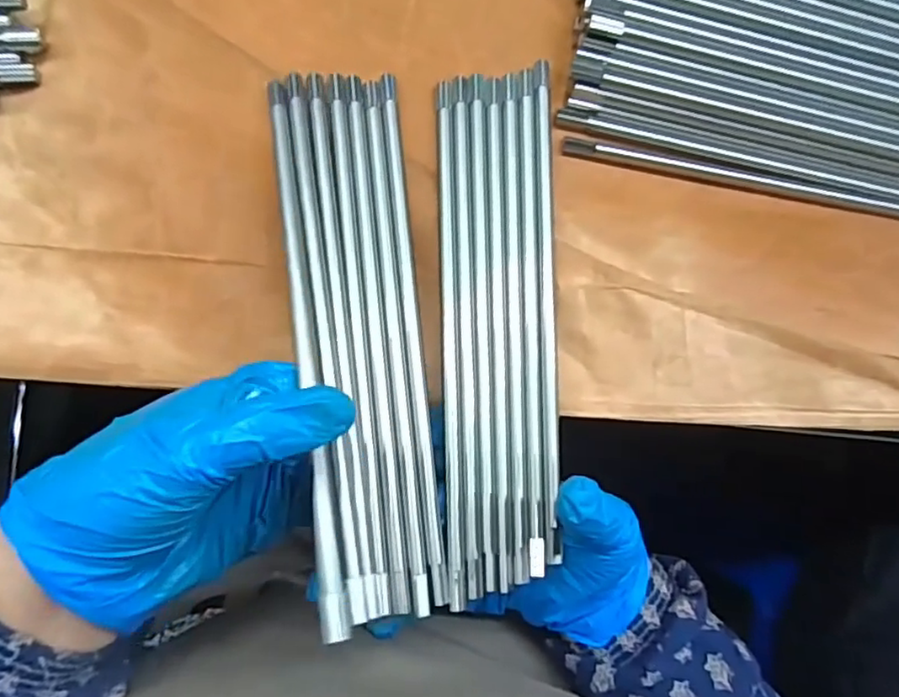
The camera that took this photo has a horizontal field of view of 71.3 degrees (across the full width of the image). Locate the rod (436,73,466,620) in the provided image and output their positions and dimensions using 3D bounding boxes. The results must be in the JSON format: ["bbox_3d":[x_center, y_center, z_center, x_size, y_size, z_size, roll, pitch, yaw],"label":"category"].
[{"bbox_3d":[0.000,-0.009,0.278,0.008,0.004,0.234,0,80,-8],"label":"rod"}]

